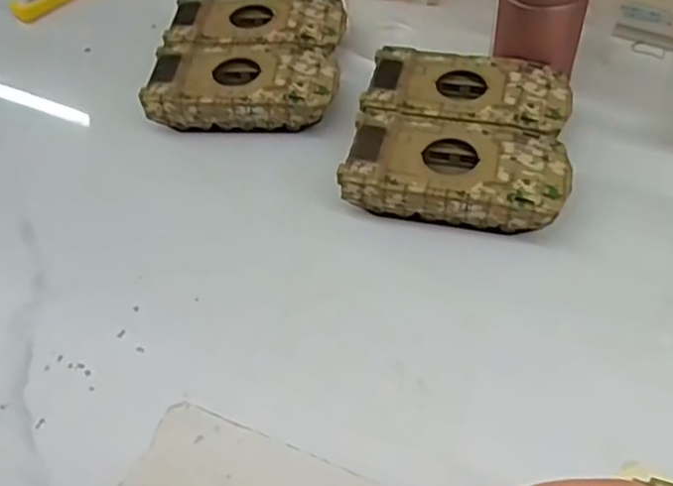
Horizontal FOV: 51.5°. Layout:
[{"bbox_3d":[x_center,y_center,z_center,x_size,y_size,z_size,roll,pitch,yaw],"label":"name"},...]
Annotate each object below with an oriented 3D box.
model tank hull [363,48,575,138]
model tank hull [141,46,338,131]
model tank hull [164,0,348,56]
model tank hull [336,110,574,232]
[{"bbox_3d":[0.065,-0.069,0.348,0.094,0.027,0.052,9,52,12],"label":"model tank hull"},{"bbox_3d":[-0.048,-0.079,0.365,0.094,0.025,0.047,2,51,6],"label":"model tank hull"},{"bbox_3d":[-0.044,-0.120,0.397,0.095,0.021,0.059,2,51,6],"label":"model tank hull"},{"bbox_3d":[0.054,-0.029,0.317,0.095,0.028,0.049,10,53,12],"label":"model tank hull"}]

